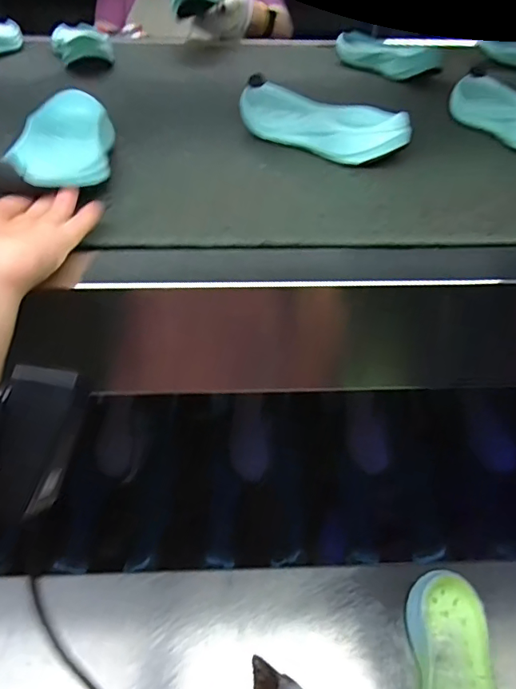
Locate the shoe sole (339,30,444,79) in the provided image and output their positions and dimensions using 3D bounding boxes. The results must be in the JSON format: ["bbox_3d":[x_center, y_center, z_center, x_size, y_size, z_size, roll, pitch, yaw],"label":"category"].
[{"bbox_3d":[0.186,-0.438,0.735,0.069,0.036,0.187,-20,45,-23],"label":"shoe sole"}]

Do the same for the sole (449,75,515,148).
[{"bbox_3d":[0.271,-0.250,0.528,0.062,0.043,0.182,-7,42,-10],"label":"sole"}]

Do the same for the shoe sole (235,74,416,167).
[{"bbox_3d":[0.052,-0.221,0.486,0.197,0.044,0.063,33,50,31],"label":"shoe sole"}]

